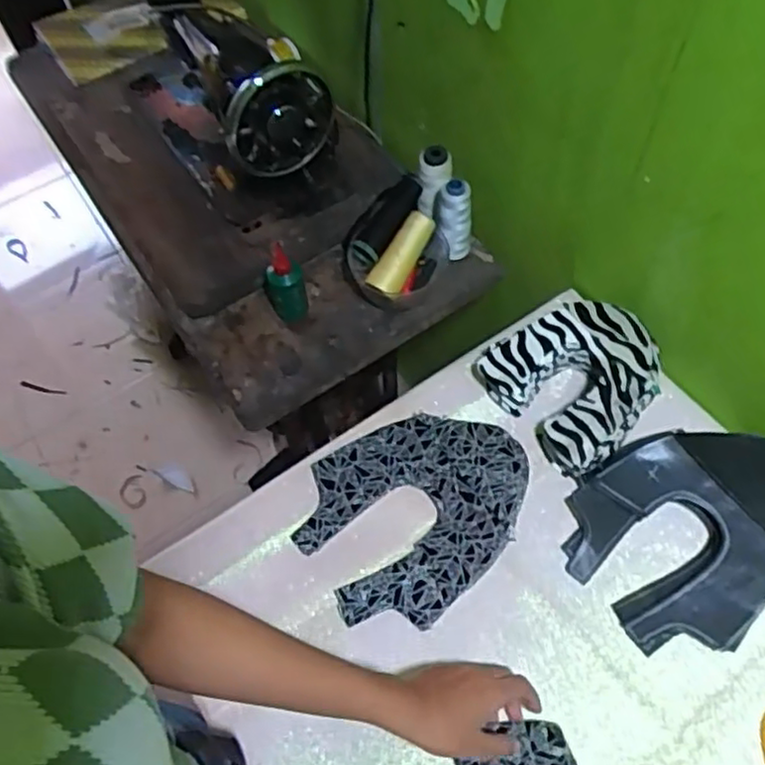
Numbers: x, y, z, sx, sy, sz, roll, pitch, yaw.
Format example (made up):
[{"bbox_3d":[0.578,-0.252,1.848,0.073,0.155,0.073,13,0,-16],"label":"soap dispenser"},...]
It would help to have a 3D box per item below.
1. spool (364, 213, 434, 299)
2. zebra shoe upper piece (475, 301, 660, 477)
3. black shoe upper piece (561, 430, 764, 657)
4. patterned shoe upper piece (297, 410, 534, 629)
[{"bbox_3d":[0.023,-0.160,0.843,0.039,0.047,0.116,29,81,18],"label":"spool"},{"bbox_3d":[0.216,-0.005,0.757,0.163,0.079,0.166,-32,63,-15],"label":"zebra shoe upper piece"},{"bbox_3d":[0.294,0.139,0.678,0.193,0.057,0.228,38,68,22],"label":"black shoe upper piece"},{"bbox_3d":[0.037,0.128,0.706,0.235,0.017,0.187,-35,70,-7],"label":"patterned shoe upper piece"}]

